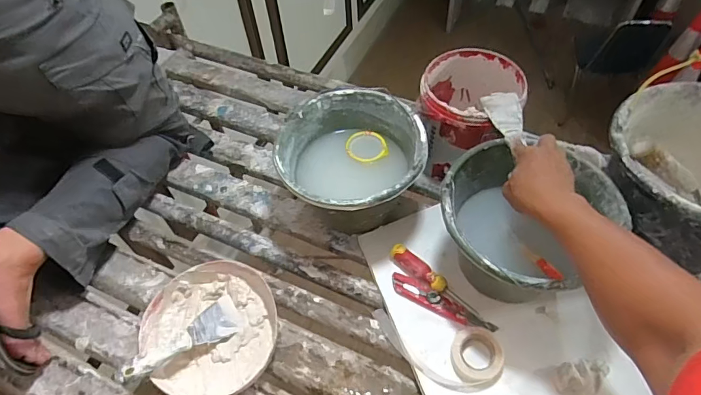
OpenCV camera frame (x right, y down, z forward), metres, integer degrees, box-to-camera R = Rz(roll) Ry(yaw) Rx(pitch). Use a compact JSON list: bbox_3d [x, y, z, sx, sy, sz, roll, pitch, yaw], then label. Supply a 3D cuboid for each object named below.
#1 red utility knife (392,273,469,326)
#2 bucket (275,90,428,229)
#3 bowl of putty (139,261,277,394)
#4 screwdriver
[{"bbox_3d":[0.128,0.163,0.720,0.134,0.011,0.035,28,60,20],"label":"red utility knife"},{"bbox_3d":[0.001,-0.045,0.791,0.239,0.173,0.239,-1,55,1],"label":"bucket"},{"bbox_3d":[-0.227,0.212,0.717,0.205,0.065,0.198,-1,55,1],"label":"bowl of putty"},{"bbox_3d":[0.152,0.144,0.728,0.204,0.023,0.031,35,63,23],"label":"screwdriver"}]

